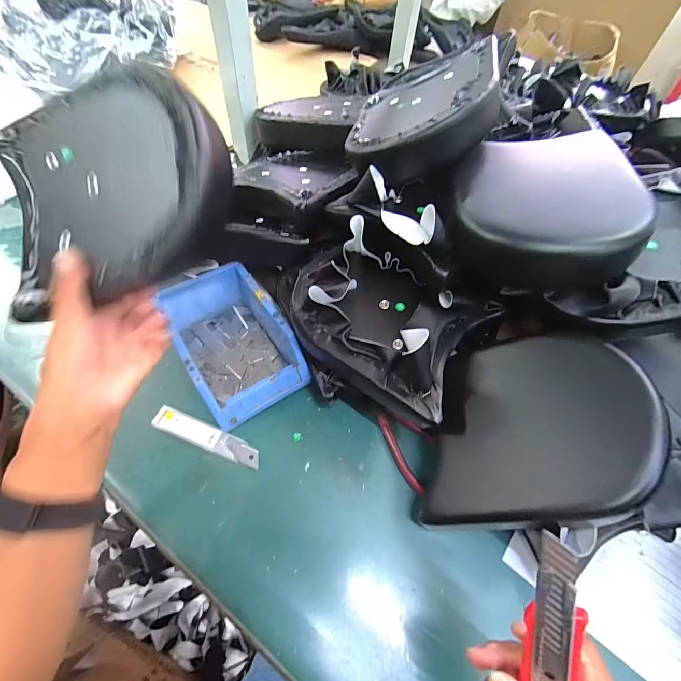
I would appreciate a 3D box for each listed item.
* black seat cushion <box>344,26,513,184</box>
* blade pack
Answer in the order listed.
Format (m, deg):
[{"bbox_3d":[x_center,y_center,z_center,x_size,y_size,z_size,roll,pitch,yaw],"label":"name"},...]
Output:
[{"bbox_3d":[0.104,-0.277,0.439,0.170,0.060,0.226,-8,48,28],"label":"black seat cushion"},{"bbox_3d":[-0.151,0.110,0.400,0.128,0.011,0.024,20,57,9],"label":"blade pack"}]

